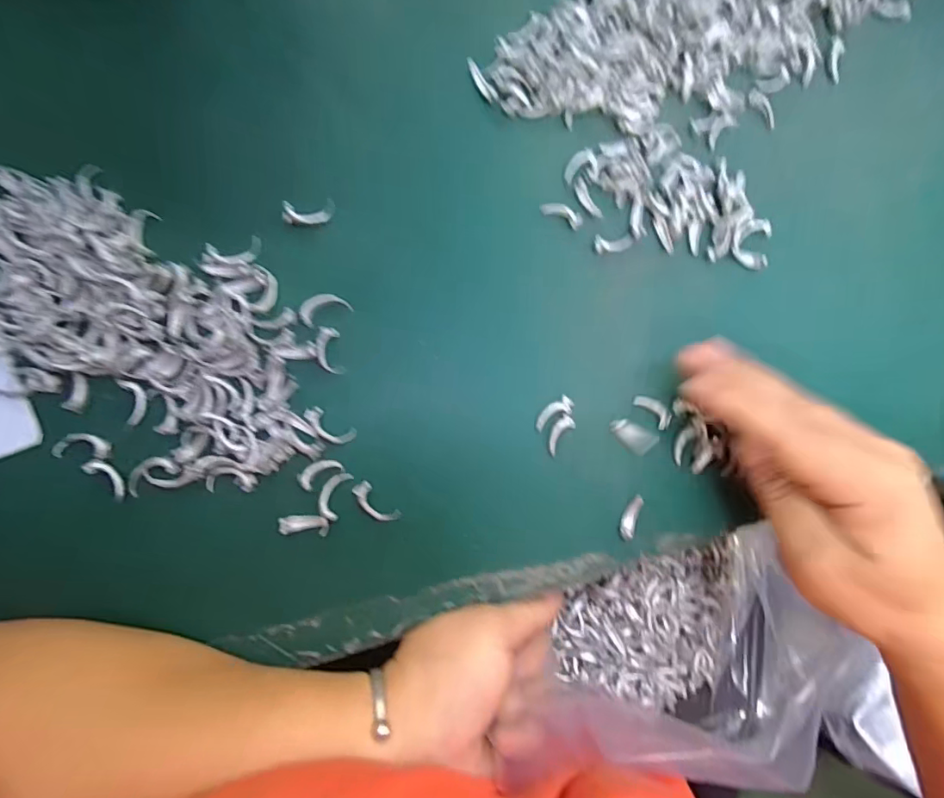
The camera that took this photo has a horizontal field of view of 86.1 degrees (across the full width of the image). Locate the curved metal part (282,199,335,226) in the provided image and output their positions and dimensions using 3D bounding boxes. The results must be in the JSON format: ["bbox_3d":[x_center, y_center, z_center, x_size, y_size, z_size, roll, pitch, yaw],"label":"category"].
[{"bbox_3d":[-0.078,-0.089,0.241,0.024,0.004,0.011,-10,90,-7],"label":"curved metal part"}]

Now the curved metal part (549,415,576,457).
[{"bbox_3d":[0.043,0.017,0.248,0.009,0.004,0.020,38,84,-5],"label":"curved metal part"}]

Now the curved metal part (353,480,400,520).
[{"bbox_3d":[-0.046,0.050,0.238,0.025,0.006,0.010,44,84,-4],"label":"curved metal part"}]

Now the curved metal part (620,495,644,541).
[{"bbox_3d":[0.079,0.059,0.251,0.008,0.004,0.022,24,86,-6],"label":"curved metal part"}]

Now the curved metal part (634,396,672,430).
[{"bbox_3d":[0.092,0.006,0.254,0.022,0.004,0.010,39,84,-5],"label":"curved metal part"}]

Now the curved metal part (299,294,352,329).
[{"bbox_3d":[-0.070,-0.044,0.239,0.022,0.005,0.013,-30,92,-7],"label":"curved metal part"}]

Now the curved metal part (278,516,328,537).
[{"bbox_3d":[-0.077,0.058,0.233,0.021,0.008,0.008,4,88,-7],"label":"curved metal part"}]

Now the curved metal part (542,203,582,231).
[{"bbox_3d":[0.046,-0.094,0.257,0.022,0.004,0.008,24,86,-6],"label":"curved metal part"}]

